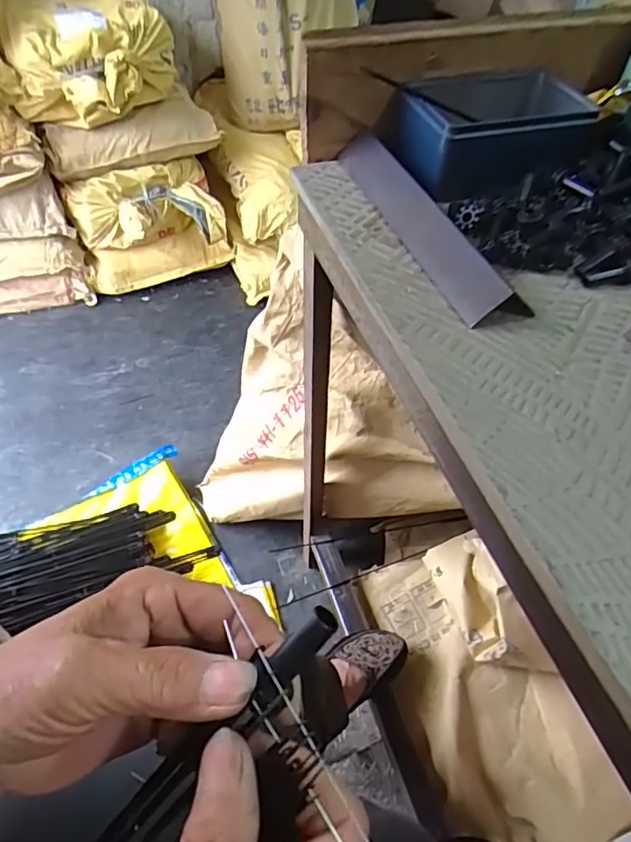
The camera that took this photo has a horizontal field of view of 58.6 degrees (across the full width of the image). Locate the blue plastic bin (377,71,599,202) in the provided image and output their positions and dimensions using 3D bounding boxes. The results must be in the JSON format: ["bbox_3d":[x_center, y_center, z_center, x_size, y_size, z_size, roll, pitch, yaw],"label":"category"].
[{"bbox_3d":[0.155,-0.252,0.482,0.166,0.055,0.098,-13,52,-12],"label":"blue plastic bin"}]

